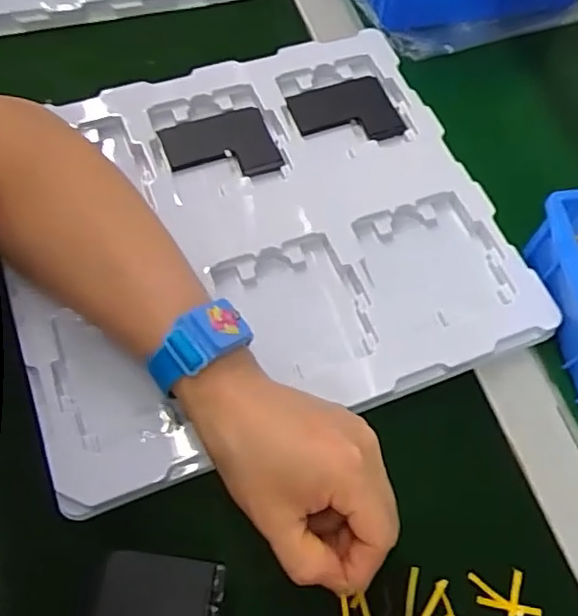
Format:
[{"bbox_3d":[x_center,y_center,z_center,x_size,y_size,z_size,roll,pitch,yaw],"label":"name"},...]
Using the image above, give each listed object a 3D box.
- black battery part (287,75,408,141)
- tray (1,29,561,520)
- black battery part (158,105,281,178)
[{"bbox_3d":[0.042,-0.147,0.460,0.077,0.008,0.062,-19,67,-12],"label":"black battery part"},{"bbox_3d":[-0.023,-0.058,0.400,0.321,0.033,0.282,-19,67,-12],"label":"tray"},{"bbox_3d":[-0.049,-0.116,0.436,0.077,0.004,0.061,-17,67,-11],"label":"black battery part"}]

